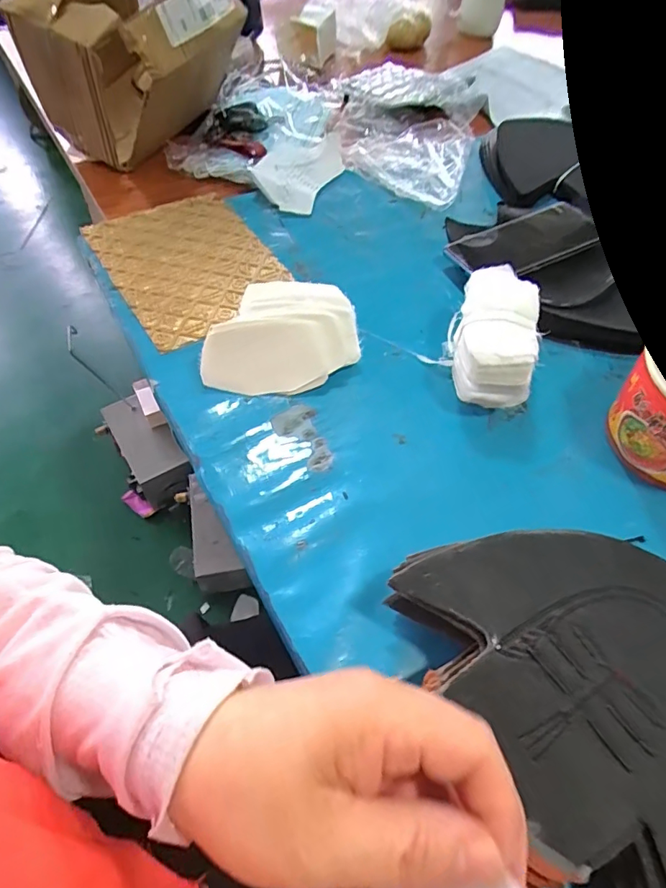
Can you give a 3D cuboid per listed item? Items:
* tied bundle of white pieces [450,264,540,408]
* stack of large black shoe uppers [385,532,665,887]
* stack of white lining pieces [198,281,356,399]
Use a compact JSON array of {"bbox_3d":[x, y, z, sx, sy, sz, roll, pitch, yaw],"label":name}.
[{"bbox_3d":[0.132,-0.081,0.414,0.067,0.068,0.109,15,57,6],"label":"tied bundle of white pieces"},{"bbox_3d":[0.136,0.137,0.268,0.169,0.061,0.200,-22,60,-17],"label":"stack of large black shoe uppers"},{"bbox_3d":[-0.043,-0.095,0.427,0.126,0.043,0.101,-2,56,-5],"label":"stack of white lining pieces"}]

